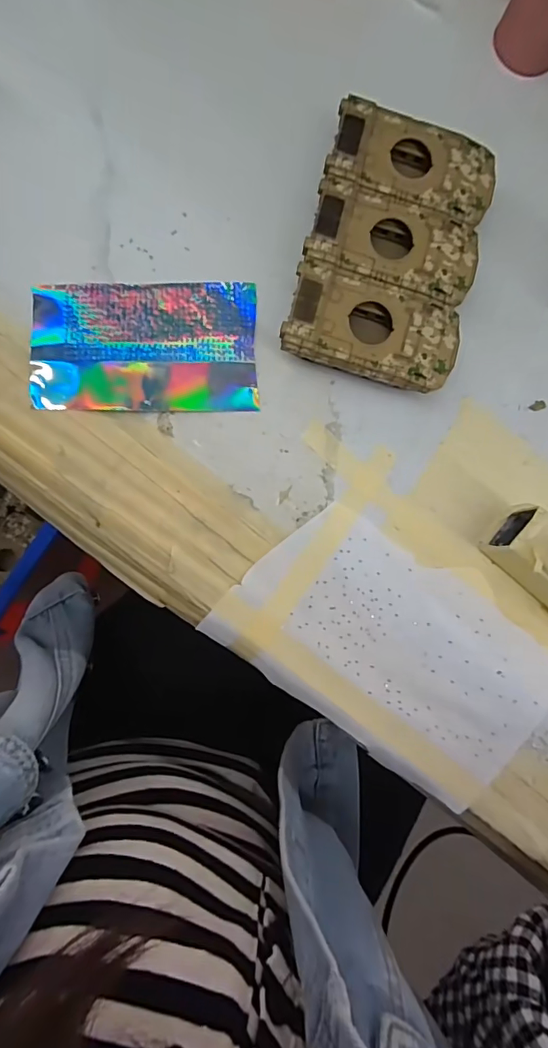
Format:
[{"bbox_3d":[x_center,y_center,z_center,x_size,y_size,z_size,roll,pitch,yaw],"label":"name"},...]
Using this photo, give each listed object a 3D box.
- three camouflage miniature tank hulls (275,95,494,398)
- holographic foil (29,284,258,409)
[{"bbox_3d":[0.067,-0.156,0.278,0.096,0.026,0.150,15,85,-5],"label":"three camouflage miniature tank hulls"},{"bbox_3d":[-0.072,-0.102,0.271,0.122,0.010,0.076,-3,87,-6],"label":"holographic foil"}]

